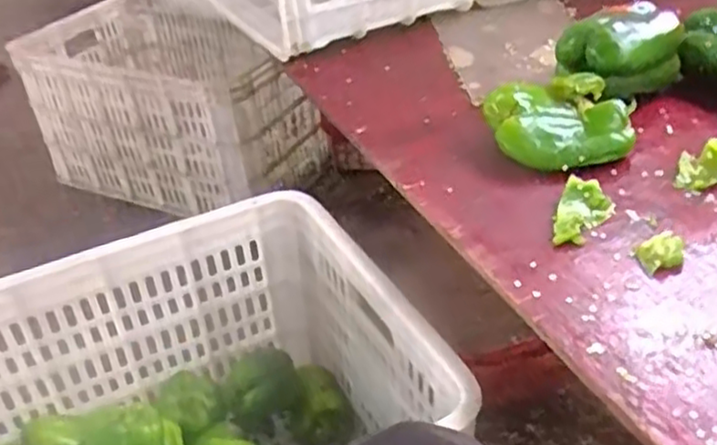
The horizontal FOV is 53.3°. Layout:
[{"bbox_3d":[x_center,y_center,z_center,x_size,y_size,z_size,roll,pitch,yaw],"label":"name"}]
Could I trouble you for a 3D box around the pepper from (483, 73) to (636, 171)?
[{"bbox_3d":[0.189,-0.093,0.672,0.132,0.055,0.106,-9,34,-4],"label":"pepper"}]

